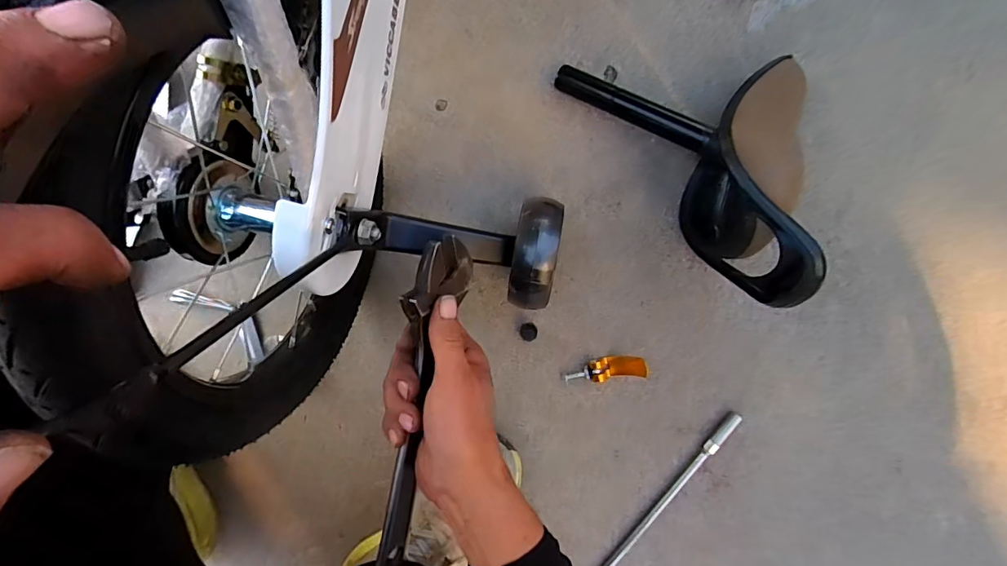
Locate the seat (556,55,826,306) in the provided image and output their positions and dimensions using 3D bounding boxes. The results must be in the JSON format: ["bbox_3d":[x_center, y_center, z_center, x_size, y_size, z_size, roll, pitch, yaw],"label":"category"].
[{"bbox_3d":[0.148,-0.093,0.398,0.193,0.143,0.203,3,94,6],"label":"seat"}]

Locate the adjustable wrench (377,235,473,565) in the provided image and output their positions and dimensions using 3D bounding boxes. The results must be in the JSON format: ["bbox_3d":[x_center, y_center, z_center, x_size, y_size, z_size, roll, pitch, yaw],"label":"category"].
[{"bbox_3d":[-0.057,0.084,0.340,0.018,0.063,0.235,13,101,32],"label":"adjustable wrench"}]

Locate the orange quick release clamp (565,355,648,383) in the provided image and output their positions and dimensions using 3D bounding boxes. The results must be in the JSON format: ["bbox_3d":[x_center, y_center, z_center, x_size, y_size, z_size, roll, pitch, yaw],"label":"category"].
[{"bbox_3d":[0.105,0.089,0.475,0.085,0.017,0.022,-16,92,32],"label":"orange quick release clamp"}]

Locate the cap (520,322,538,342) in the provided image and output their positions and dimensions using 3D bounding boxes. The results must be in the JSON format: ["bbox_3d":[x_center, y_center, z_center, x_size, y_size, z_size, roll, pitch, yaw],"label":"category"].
[{"bbox_3d":[0.026,0.052,0.489,0.018,0.010,0.019,0,94,6],"label":"cap"}]

